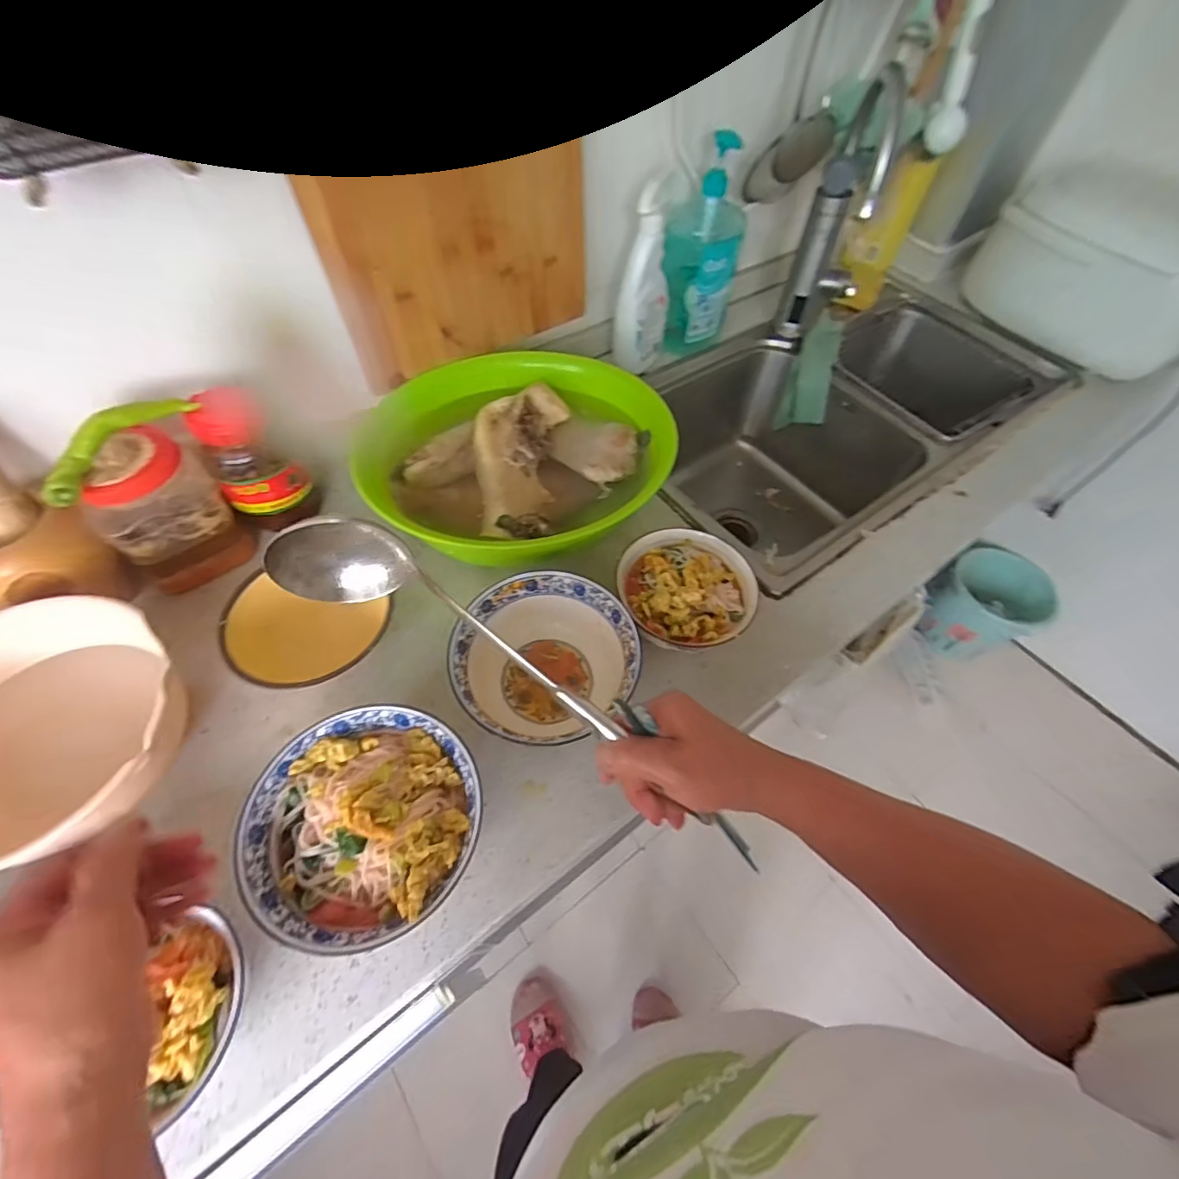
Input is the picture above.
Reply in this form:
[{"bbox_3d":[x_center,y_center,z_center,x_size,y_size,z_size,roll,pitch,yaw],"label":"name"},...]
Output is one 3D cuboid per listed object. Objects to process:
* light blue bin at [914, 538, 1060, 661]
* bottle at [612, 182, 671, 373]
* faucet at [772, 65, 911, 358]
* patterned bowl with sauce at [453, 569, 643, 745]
[{"bbox_3d":[0.971,0.041,1.322,0.174,0.245,0.223,-25,61,-18],"label":"light blue bin"},{"bbox_3d":[0.082,-0.435,0.757,0.059,0.233,0.073,26,59,14],"label":"bottle"},{"bbox_3d":[0.337,-0.471,0.728,0.086,0.340,0.184,18,57,9],"label":"faucet"},{"bbox_3d":[-0.047,0.071,0.528,0.169,0.084,0.152,-23,61,-18],"label":"patterned bowl with sauce"}]

